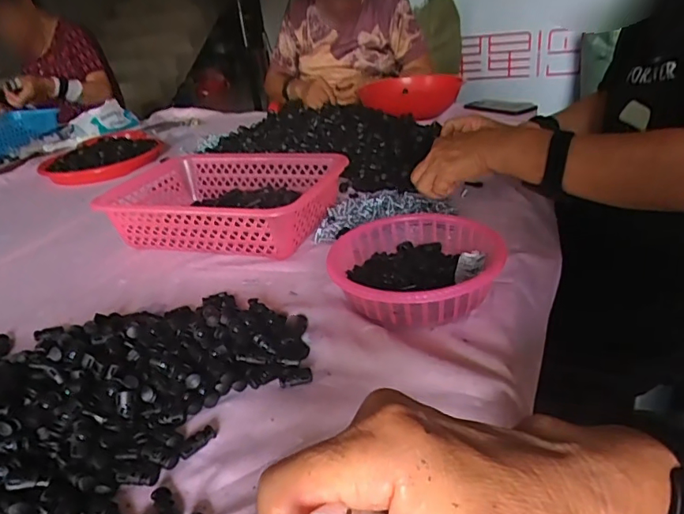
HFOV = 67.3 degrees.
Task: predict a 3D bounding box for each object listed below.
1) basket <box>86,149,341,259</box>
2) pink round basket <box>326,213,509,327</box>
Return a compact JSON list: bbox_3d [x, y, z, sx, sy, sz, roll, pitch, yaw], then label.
[{"bbox_3d":[-0.163,-0.076,0.712,0.284,0.077,0.195,5,30,20],"label":"basket"},{"bbox_3d":[0.075,0.011,0.519,0.163,0.051,0.167,-6,28,3],"label":"pink round basket"}]

